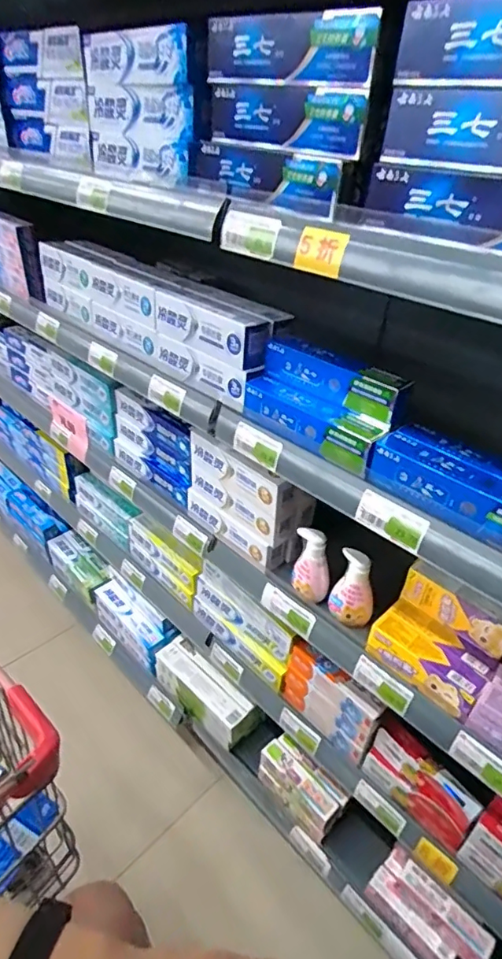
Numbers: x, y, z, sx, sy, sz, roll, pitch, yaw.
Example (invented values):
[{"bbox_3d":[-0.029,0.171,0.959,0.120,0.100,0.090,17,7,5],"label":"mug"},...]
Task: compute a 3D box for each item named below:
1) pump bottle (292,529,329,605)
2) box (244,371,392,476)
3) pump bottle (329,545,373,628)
[{"bbox_3d":[0.088,0.122,0.735,0.051,0.103,0.042,8,35,5],"label":"pump bottle"},{"bbox_3d":[0.072,-0.074,0.637,0.051,0.048,0.197,-26,45,-37],"label":"box"},{"bbox_3d":[0.143,0.150,0.703,0.057,0.099,0.042,17,36,17],"label":"pump bottle"}]

